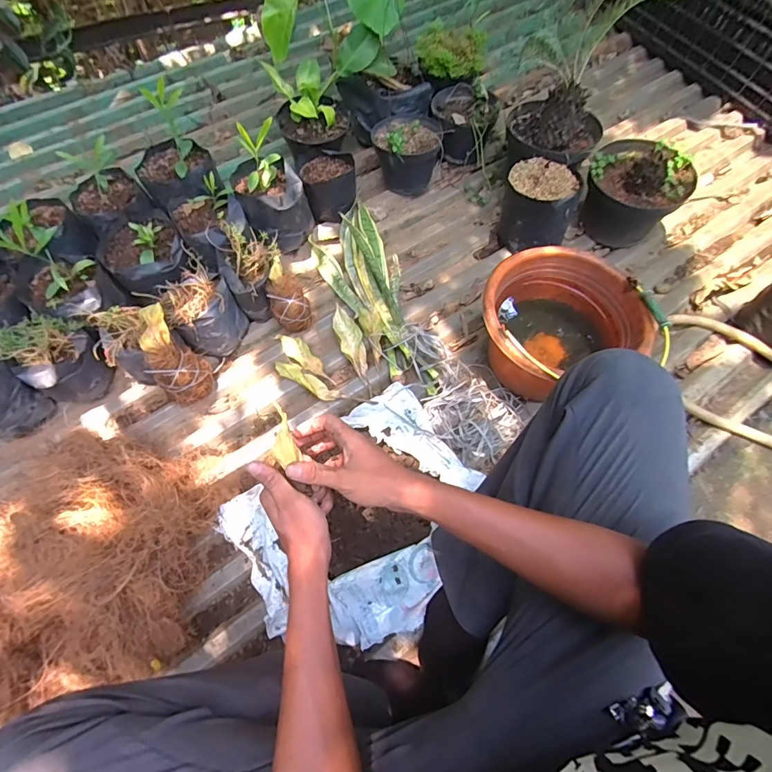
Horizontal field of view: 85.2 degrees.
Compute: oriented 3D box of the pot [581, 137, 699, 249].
[{"bbox_3d":[0.578,-0.450,1.006,0.217,0.187,0.175,35,68,12],"label":"pot"}]

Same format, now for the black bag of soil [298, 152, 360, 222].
[{"bbox_3d":[-0.135,-0.478,1.024,0.127,0.109,0.122,-11,65,-7],"label":"black bag of soil"}]

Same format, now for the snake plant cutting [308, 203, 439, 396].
[{"bbox_3d":[-0.025,-0.208,0.931,0.174,0.064,0.525,-20,66,-11],"label":"snake plant cutting"}]

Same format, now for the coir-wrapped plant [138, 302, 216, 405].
[{"bbox_3d":[-0.393,-0.052,0.773,0.089,0.185,0.070,-30,30,-15],"label":"coir-wrapped plant"}]

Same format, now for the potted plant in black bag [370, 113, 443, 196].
[{"bbox_3d":[0.050,-0.585,1.067,0.169,0.146,0.176,2,64,0],"label":"potted plant in black bag"}]

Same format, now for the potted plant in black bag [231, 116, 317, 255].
[{"bbox_3d":[-0.252,-0.432,0.926,0.153,0.238,0.159,-20,68,-13],"label":"potted plant in black bag"}]

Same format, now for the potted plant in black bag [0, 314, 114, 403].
[{"bbox_3d":[-0.612,-0.050,0.792,0.132,0.128,0.123,-40,71,-18],"label":"potted plant in black bag"}]

